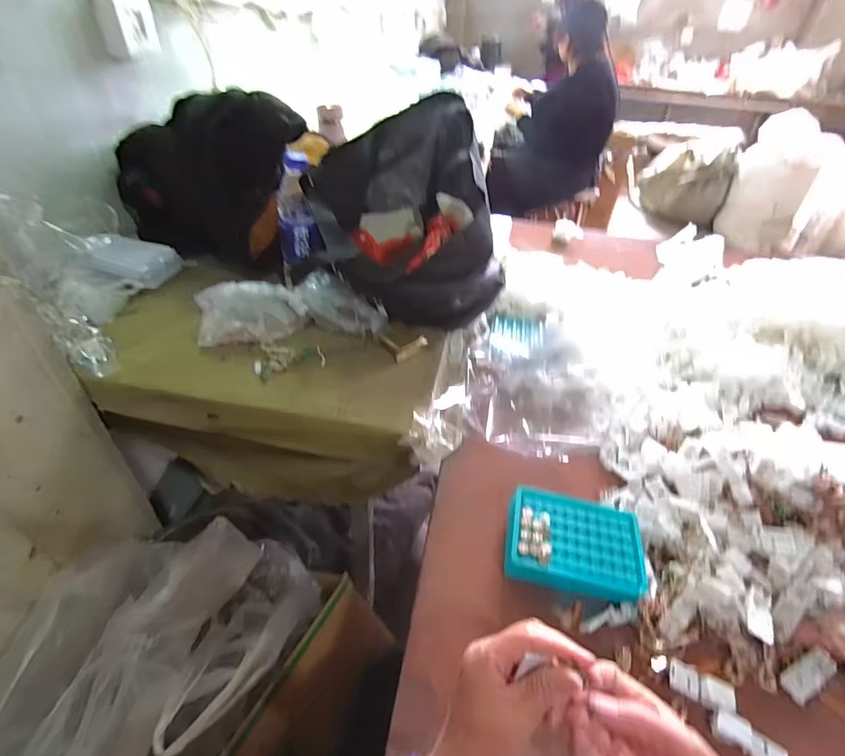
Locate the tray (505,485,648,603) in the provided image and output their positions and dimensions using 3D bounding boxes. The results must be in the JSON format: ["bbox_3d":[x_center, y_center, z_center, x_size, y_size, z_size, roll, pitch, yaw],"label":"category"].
[{"bbox_3d":[0.159,0.171,0.482,0.136,0.030,0.108,10,40,6],"label":"tray"}]

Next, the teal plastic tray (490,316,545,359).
[{"bbox_3d":[0.163,-0.067,0.780,0.091,0.014,0.134,10,40,7],"label":"teal plastic tray"}]

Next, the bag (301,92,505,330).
[{"bbox_3d":[-0.036,-0.297,0.758,0.280,0.226,0.421,-5,41,-10],"label":"bag"}]

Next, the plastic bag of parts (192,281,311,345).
[{"bbox_3d":[-0.256,-0.097,0.679,0.167,0.072,0.069,-1,40,-6],"label":"plastic bag of parts"}]

